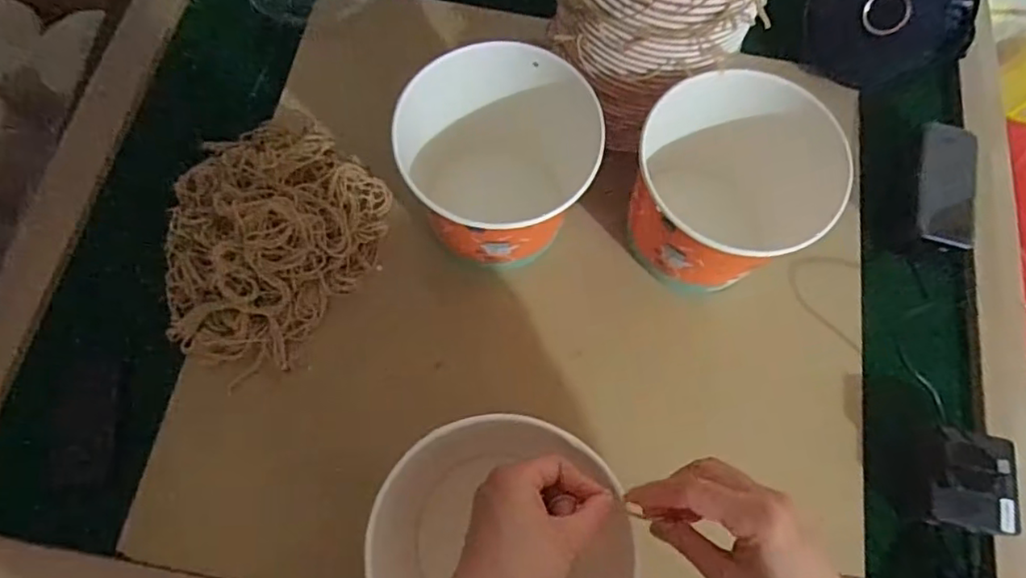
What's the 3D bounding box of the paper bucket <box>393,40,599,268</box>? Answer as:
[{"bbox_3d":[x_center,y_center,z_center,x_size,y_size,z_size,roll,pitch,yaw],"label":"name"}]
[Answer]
[{"bbox_3d":[-0.018,-0.106,0.531,0.137,0.129,0.155,33,72,9],"label":"paper bucket"}]

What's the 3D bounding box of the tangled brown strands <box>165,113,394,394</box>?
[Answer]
[{"bbox_3d":[-0.224,-0.054,0.542,0.184,0.060,0.229,34,73,9],"label":"tangled brown strands"}]

